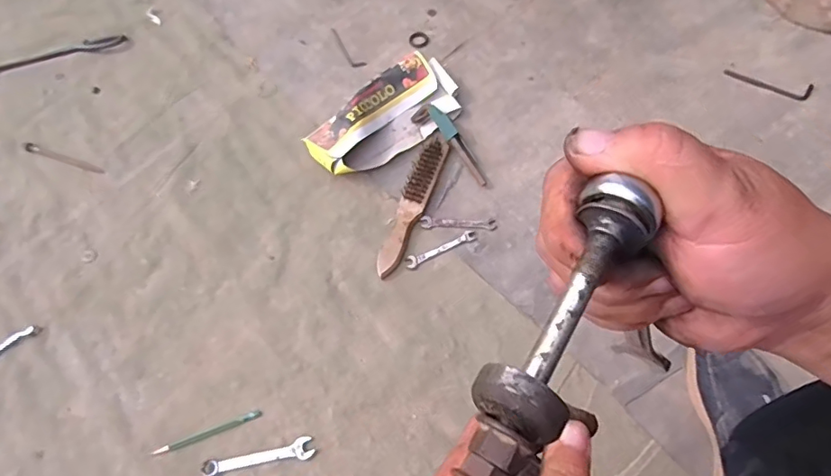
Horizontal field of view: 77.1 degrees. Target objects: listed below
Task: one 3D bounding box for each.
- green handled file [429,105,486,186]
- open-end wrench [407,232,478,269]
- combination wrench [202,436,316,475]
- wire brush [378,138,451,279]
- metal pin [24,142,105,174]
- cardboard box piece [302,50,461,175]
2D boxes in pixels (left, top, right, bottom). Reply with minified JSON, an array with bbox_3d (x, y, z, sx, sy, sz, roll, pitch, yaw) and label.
[{"bbox_3d":[0.069,-0.162,0.894,0.028,0.033,0.170,-27,70,-9],"label":"green handled file"},{"bbox_3d":[0.039,0.019,0.830,0.118,0.005,0.021,-24,69,-8],"label":"open-end wrench"},{"bbox_3d":[-0.219,0.308,0.729,0.154,0.011,0.027,-12,68,-3],"label":"combination wrench"},{"bbox_3d":[-0.006,-0.054,0.856,0.045,0.025,0.249,21,70,10],"label":"wire brush"},{"bbox_3d":[-0.636,-0.143,0.938,0.166,0.011,0.018,20,70,9],"label":"metal pin"},{"bbox_3d":[-0.050,-0.209,0.912,0.278,0.055,0.136,-39,72,-13],"label":"cardboard box piece"}]

